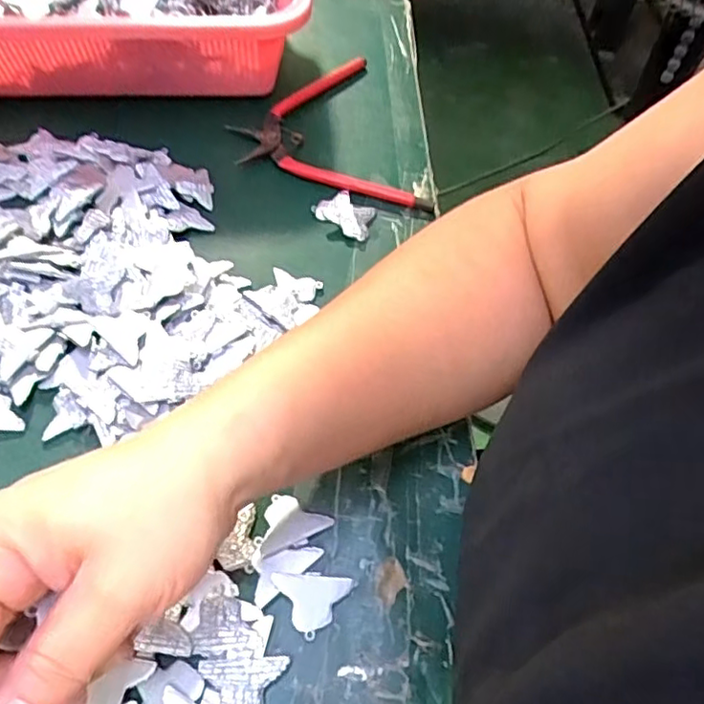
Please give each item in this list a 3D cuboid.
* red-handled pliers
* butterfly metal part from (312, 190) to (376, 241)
[{"bbox_3d":[-0.021,-0.144,0.434,0.111,0.007,0.146,-16,60,-13],"label":"red-handled pliers"},{"bbox_3d":[-0.003,-0.090,0.403,0.039,0.007,0.029,34,62,17],"label":"butterfly metal part"}]

